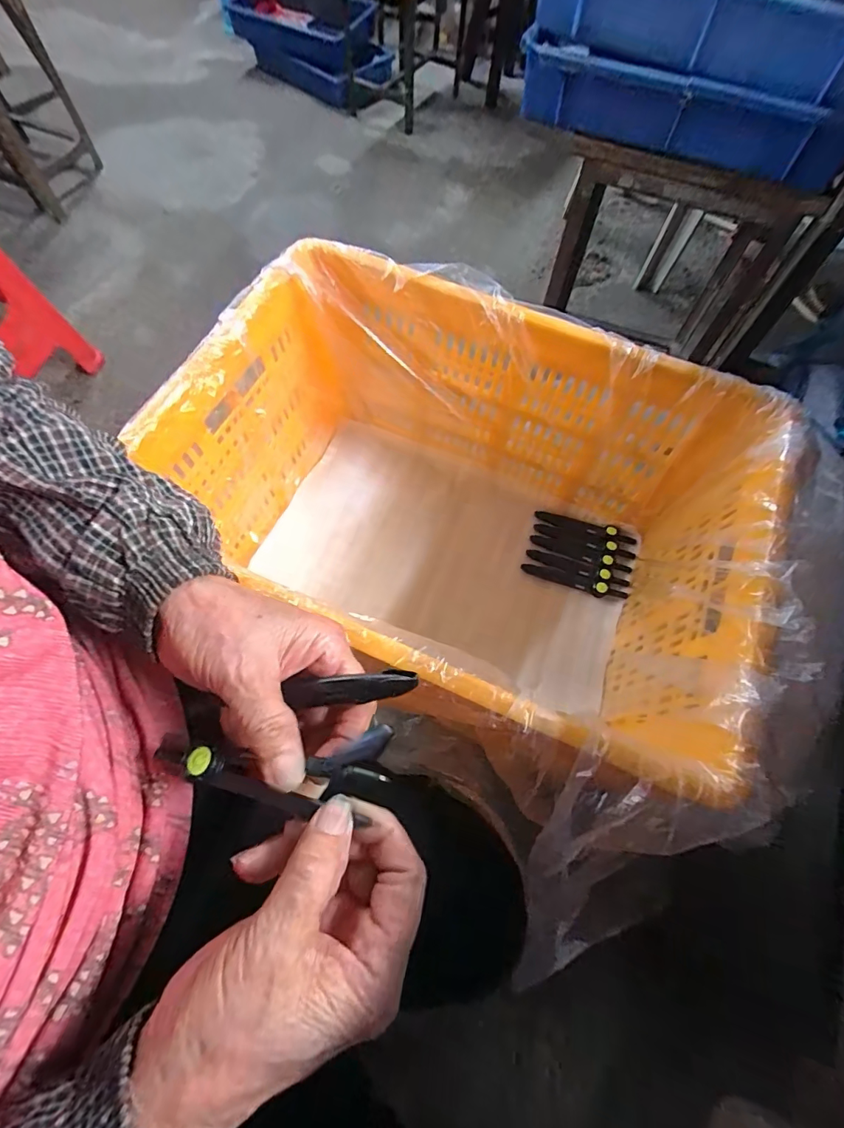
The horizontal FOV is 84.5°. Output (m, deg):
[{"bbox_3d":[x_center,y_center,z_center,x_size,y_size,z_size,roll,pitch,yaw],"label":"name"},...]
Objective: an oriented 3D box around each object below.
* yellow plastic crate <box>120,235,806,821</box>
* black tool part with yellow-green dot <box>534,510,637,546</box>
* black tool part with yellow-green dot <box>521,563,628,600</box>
[{"bbox_3d":[0.028,-0.034,0.476,0.496,0.263,0.350,24,68,9],"label":"yellow plastic crate"},{"bbox_3d":[0.215,-0.048,0.609,0.132,0.009,0.017,18,68,6],"label":"black tool part with yellow-green dot"},{"bbox_3d":[0.191,0.020,0.579,0.130,0.015,0.021,17,68,6],"label":"black tool part with yellow-green dot"}]

